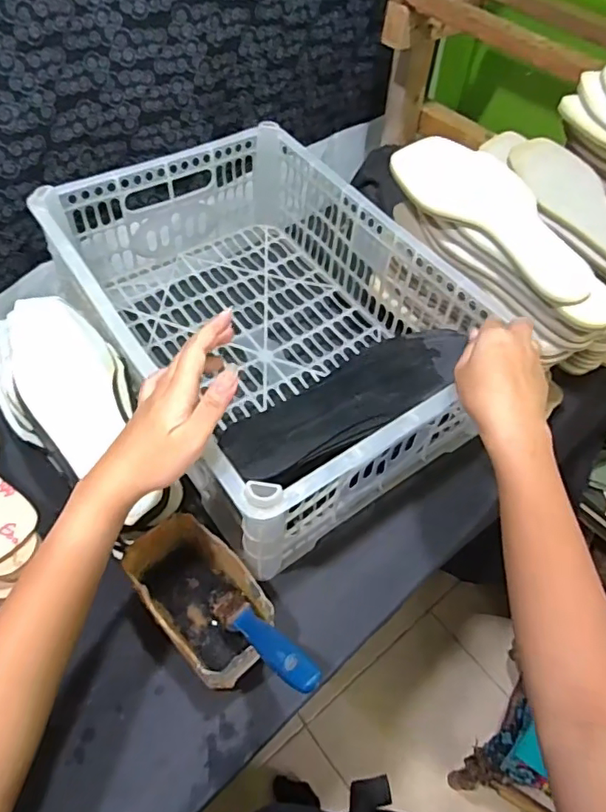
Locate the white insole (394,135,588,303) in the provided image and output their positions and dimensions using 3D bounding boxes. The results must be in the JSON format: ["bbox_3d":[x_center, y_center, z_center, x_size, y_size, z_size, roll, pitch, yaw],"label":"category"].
[{"bbox_3d":[0.191,-0.191,0.532,0.088,0.018,0.235,-38,69,-7],"label":"white insole"}]

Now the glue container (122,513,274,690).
[{"bbox_3d":[-0.084,0.159,0.450,0.082,0.065,0.135,-34,62,-25],"label":"glue container"}]

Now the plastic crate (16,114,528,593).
[{"bbox_3d":[-0.040,-0.096,0.587,0.313,0.148,0.426,-30,61,-23],"label":"plastic crate"}]

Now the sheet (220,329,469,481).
[{"bbox_3d":[0.045,-0.009,0.480,0.246,0.012,0.070,-28,60,-23],"label":"sheet"}]

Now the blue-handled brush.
[{"bbox_3d":[-0.031,0.165,0.393,0.025,0.154,0.013,-34,107,-25],"label":"blue-handled brush"}]

